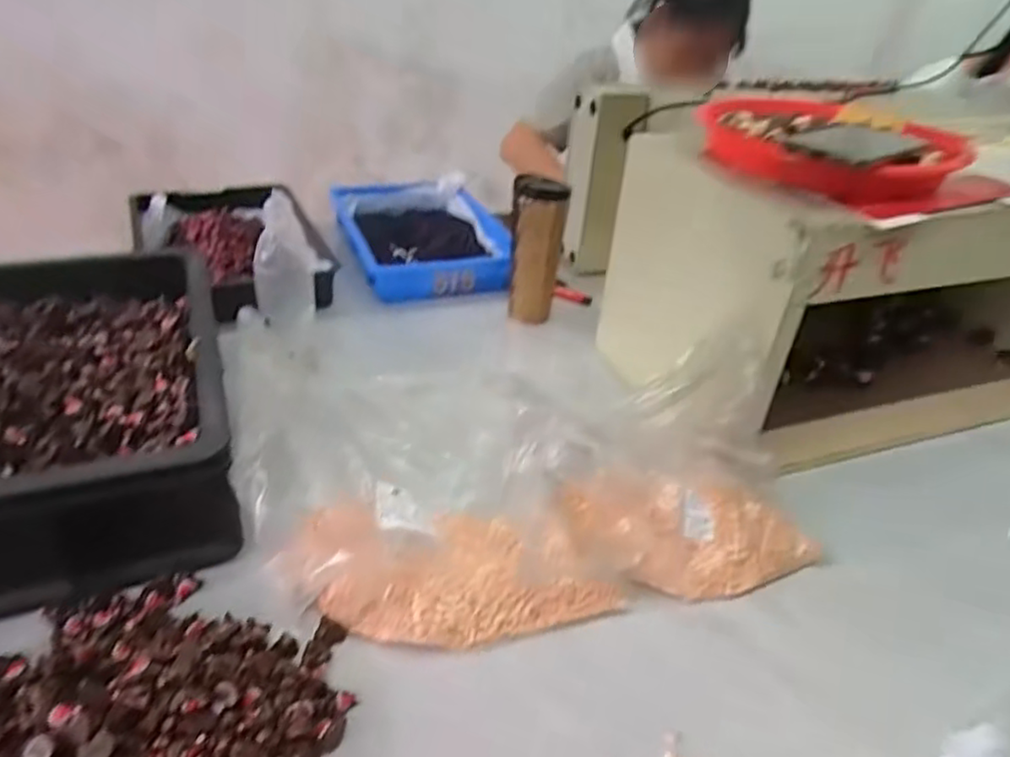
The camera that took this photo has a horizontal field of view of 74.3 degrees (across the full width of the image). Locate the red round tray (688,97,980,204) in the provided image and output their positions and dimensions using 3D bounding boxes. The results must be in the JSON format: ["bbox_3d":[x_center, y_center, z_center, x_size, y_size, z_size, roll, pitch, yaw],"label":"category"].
[{"bbox_3d":[0.324,-0.234,0.667,0.234,0.043,0.215,2,34,-2],"label":"red round tray"}]

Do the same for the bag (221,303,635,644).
[{"bbox_3d":[-0.094,0.057,0.625,0.270,0.109,0.390,-10,37,-19],"label":"bag"}]

